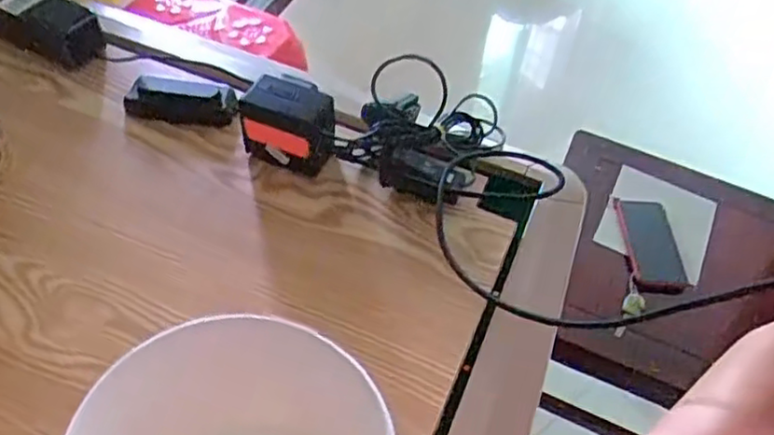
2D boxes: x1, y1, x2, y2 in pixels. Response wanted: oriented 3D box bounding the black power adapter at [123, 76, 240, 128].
[{"bbox_3d":[-0.210,-0.120,0.675,0.111,0.029,0.044,6,50,0],"label":"black power adapter"}]

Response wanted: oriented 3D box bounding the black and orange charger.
[{"bbox_3d":[-0.086,-0.087,0.613,0.087,0.076,0.056,19,51,10],"label":"black and orange charger"}]

